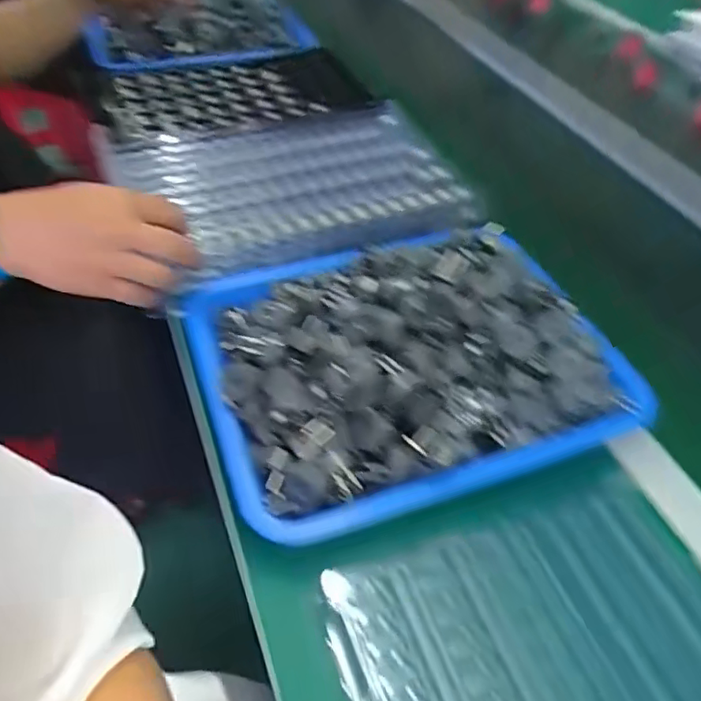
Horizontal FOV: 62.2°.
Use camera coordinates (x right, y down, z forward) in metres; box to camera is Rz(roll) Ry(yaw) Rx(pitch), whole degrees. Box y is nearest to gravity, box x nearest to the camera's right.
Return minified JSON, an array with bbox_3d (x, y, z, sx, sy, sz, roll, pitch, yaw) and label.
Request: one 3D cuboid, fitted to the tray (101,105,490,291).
[{"bbox_3d":[-0.066,-0.181,0.632,0.361,0.032,0.262,-12,49,-18],"label":"tray"}]

